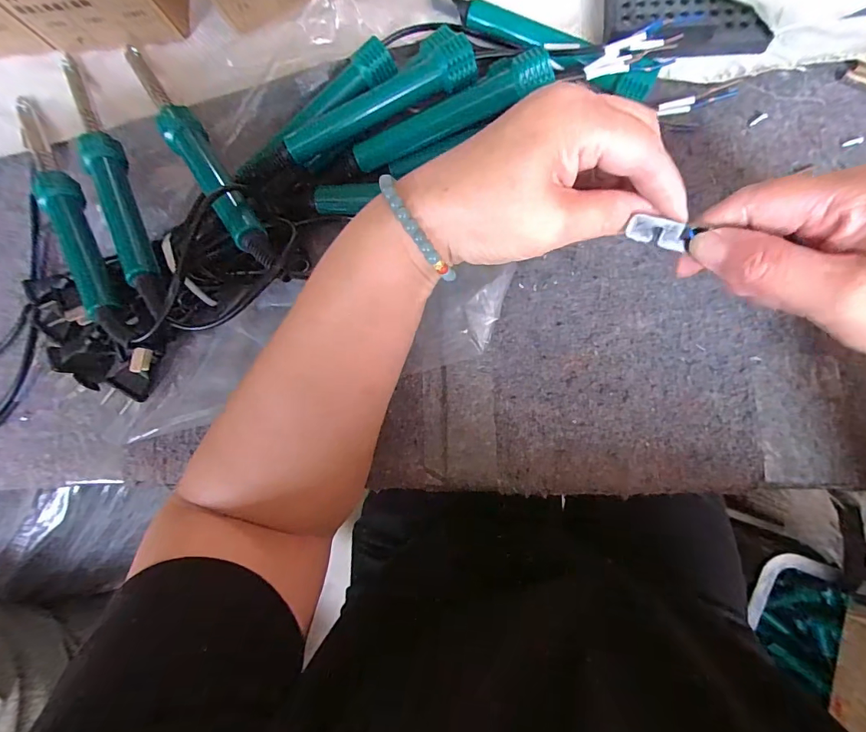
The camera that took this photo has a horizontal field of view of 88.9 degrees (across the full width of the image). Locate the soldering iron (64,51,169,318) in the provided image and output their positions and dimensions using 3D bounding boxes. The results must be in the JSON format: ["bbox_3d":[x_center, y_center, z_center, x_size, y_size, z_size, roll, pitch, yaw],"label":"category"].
[{"bbox_3d":[-0.202,-0.124,0.273,0.017,0.020,0.230,-33,69,6],"label":"soldering iron"}]

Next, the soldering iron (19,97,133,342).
[{"bbox_3d":[-0.231,-0.104,0.277,0.019,0.021,0.222,-38,69,5],"label":"soldering iron"}]

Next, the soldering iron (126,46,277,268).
[{"bbox_3d":[-0.143,-0.132,0.264,0.018,0.021,0.223,-39,67,5],"label":"soldering iron"}]

